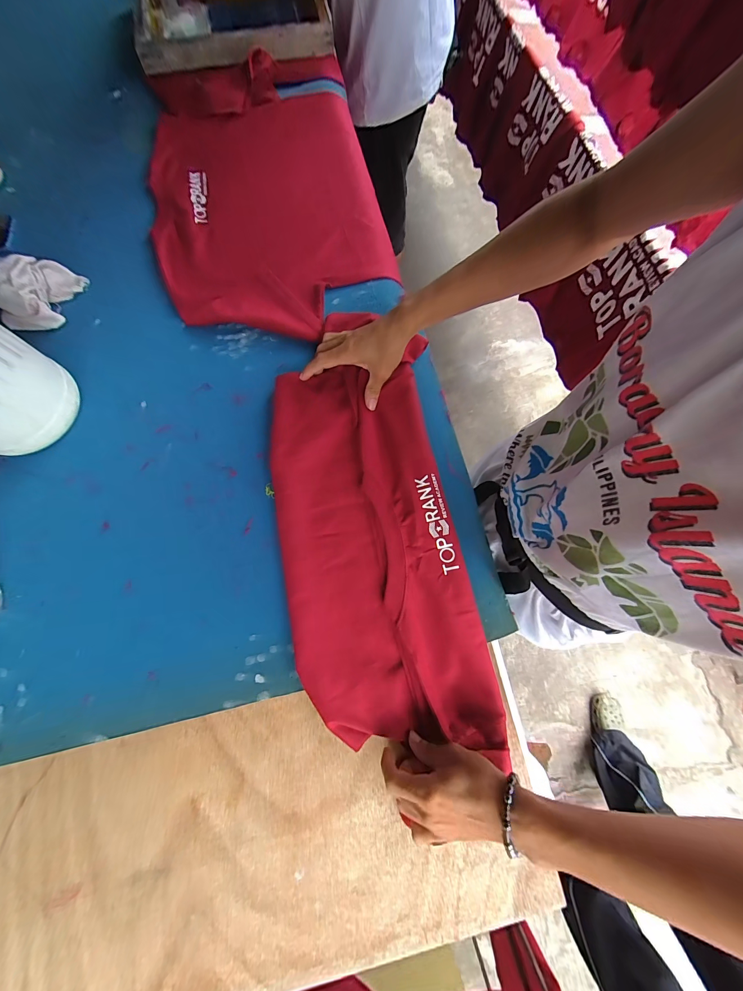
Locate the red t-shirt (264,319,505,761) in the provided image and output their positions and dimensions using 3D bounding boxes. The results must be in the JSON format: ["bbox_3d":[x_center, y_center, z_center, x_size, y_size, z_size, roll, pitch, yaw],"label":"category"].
[{"bbox_3d":[-0.002,0.044,0.422,0.235,0.029,0.513,-13,77,-3],"label":"red t-shirt"}]

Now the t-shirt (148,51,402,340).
[{"bbox_3d":[-0.187,-0.535,0.568,0.386,0.032,0.571,-12,77,-3],"label":"t-shirt"}]

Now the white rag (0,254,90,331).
[{"bbox_3d":[-0.545,-0.329,0.507,0.109,0.050,0.121,14,77,3],"label":"white rag"}]

